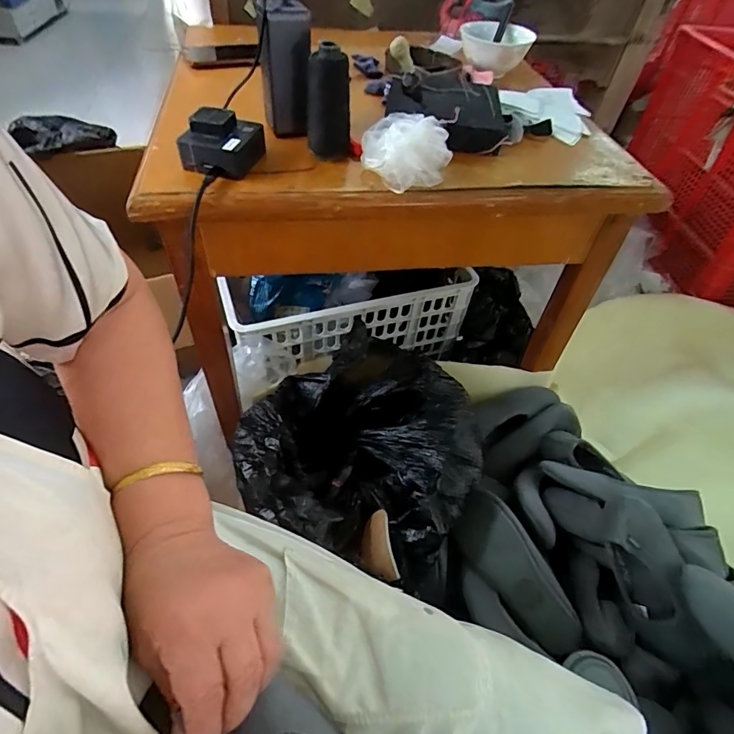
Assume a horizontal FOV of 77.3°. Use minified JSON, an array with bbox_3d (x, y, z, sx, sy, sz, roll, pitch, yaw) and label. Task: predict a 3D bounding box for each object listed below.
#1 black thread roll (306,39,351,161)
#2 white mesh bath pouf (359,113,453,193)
[{"bbox_3d":[-0.042,-0.287,0.507,0.049,0.109,0.045,0,50,-5],"label":"black thread roll"},{"bbox_3d":[0.043,-0.240,0.510,0.099,0.052,0.077,8,49,1],"label":"white mesh bath pouf"}]

